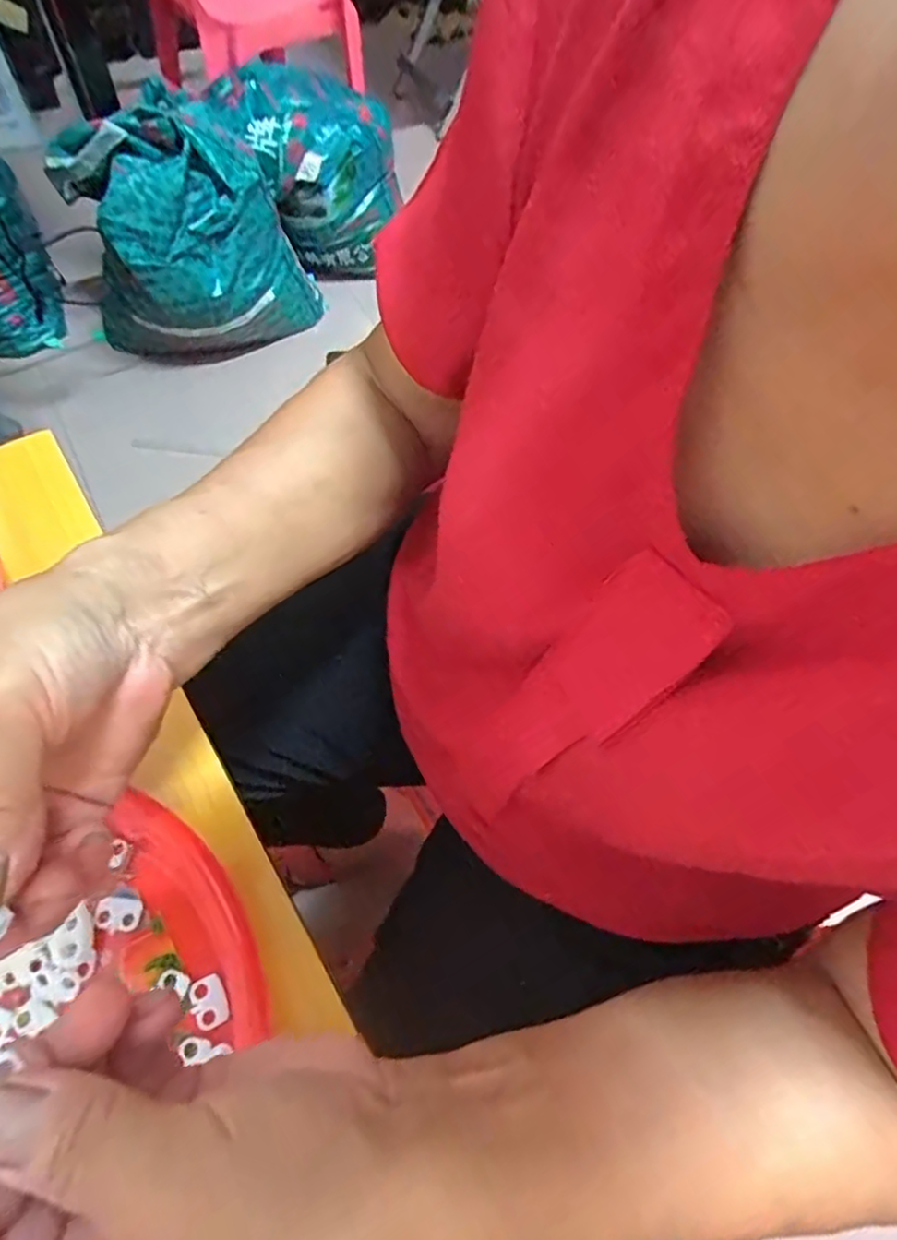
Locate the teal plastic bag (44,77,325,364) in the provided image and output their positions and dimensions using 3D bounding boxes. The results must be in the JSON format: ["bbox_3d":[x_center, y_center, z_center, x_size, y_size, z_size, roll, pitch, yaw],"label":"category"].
[{"bbox_3d":[-0.437,-0.649,1.074,0.354,0.349,0.240,-28,66,-18],"label":"teal plastic bag"}]

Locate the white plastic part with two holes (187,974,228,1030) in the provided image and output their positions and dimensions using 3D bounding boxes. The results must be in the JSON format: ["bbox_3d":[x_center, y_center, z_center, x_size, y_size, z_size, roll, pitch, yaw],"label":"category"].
[{"bbox_3d":[-0.096,0.153,0.254,0.013,0.004,0.019,-20,64,-14],"label":"white plastic part with two holes"}]

